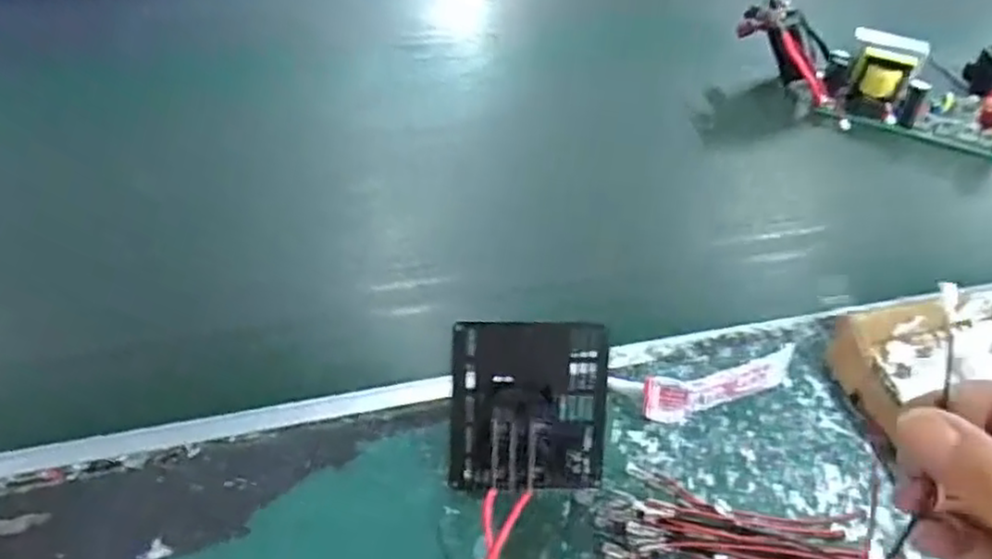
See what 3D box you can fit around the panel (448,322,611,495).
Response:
[{"bbox_3d":[0.020,0.072,0.381,0.086,0.093,0.033,1,5,-5],"label":"panel"}]

